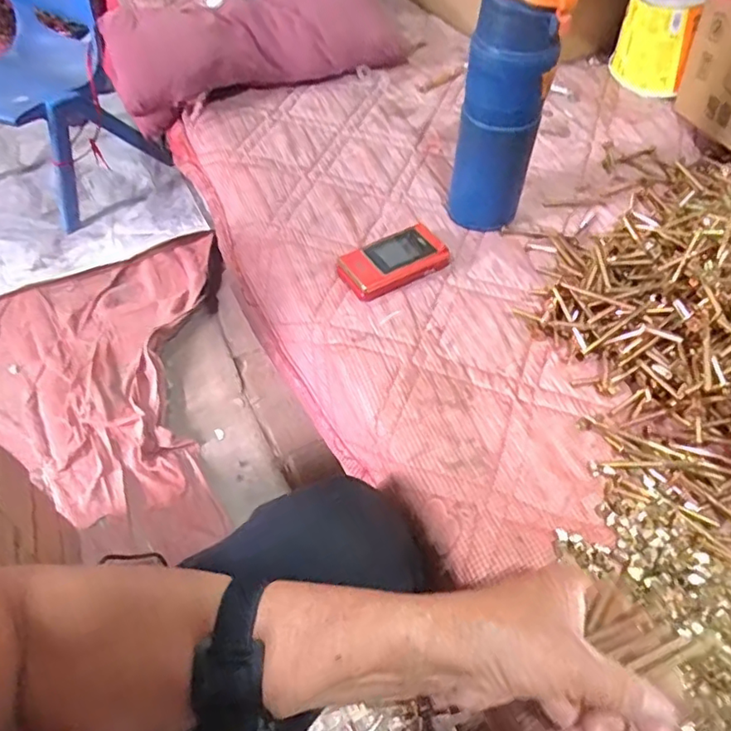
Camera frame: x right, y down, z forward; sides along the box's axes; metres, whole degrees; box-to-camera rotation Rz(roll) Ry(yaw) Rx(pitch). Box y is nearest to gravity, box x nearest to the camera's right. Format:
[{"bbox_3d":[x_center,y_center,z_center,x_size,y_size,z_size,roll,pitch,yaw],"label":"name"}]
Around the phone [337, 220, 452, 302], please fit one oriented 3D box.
[{"bbox_3d":[0.028,-0.104,0.558,0.106,0.019,0.056,-26,55,-17],"label":"phone"}]

